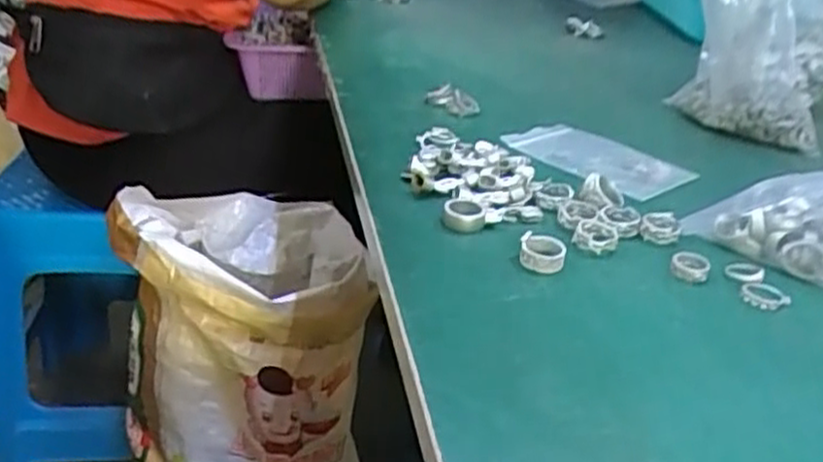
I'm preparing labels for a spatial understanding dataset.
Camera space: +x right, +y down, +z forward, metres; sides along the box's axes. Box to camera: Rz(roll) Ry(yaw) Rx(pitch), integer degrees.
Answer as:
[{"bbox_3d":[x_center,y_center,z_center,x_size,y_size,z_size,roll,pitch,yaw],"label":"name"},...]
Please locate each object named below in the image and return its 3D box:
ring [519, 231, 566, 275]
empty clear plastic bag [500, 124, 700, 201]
[{"bbox_3d":[0.074,0.012,0.428,0.025,0.015,0.025,3,28,-2],"label":"ring"},{"bbox_3d":[0.139,-0.055,0.574,0.127,0.008,0.080,28,36,37],"label":"empty clear plastic bag"}]

